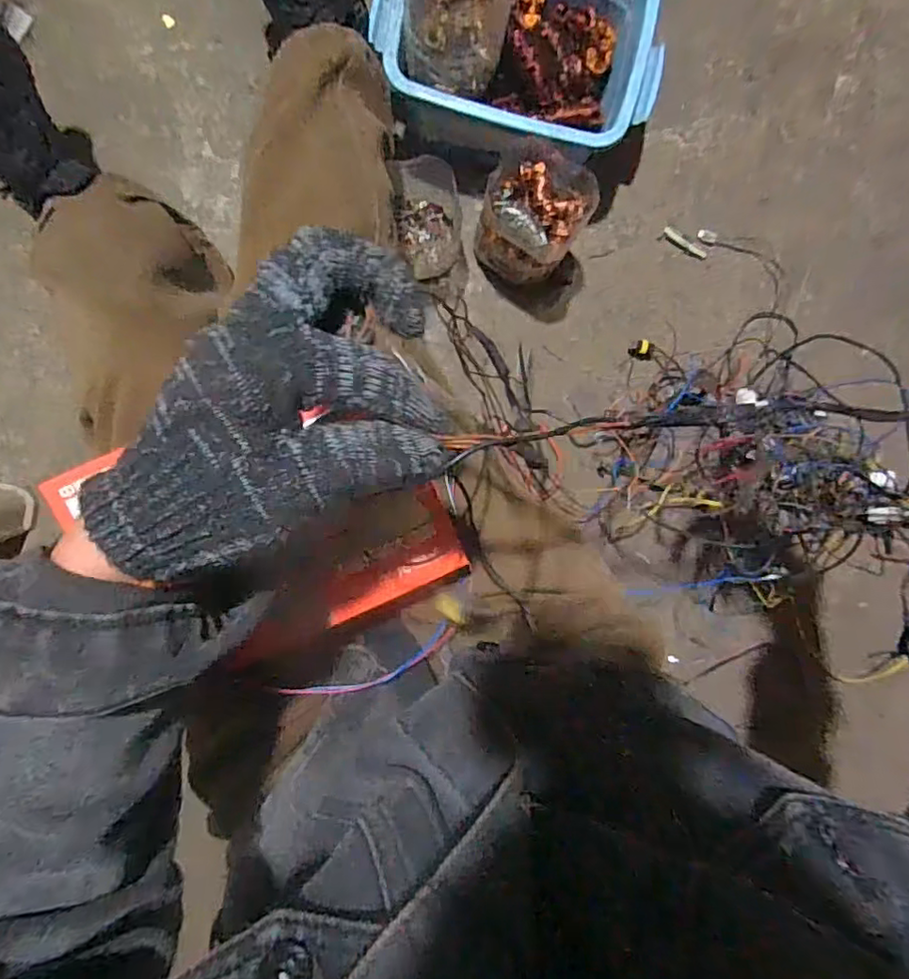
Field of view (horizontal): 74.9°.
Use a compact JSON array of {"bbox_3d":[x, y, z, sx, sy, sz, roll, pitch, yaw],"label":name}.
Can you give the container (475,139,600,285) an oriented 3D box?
[{"bbox_3d":[0.091,-0.318,0.719,0.112,0.159,0.116,0,96,-3],"label":"container"}]

